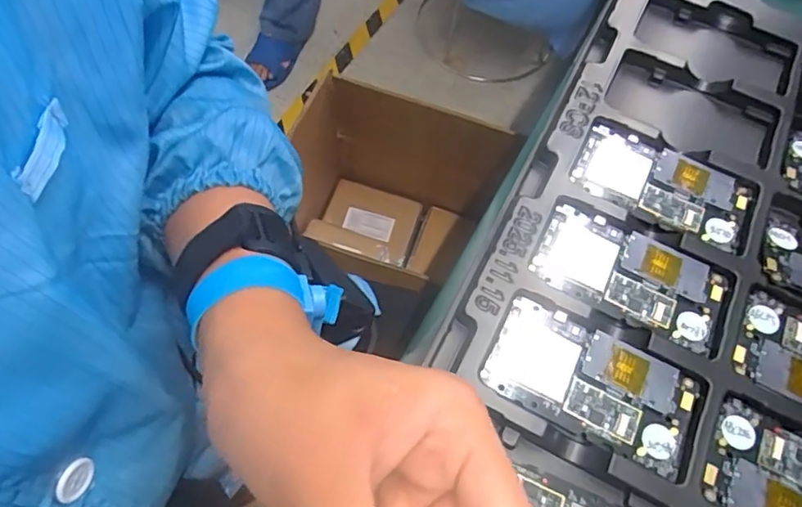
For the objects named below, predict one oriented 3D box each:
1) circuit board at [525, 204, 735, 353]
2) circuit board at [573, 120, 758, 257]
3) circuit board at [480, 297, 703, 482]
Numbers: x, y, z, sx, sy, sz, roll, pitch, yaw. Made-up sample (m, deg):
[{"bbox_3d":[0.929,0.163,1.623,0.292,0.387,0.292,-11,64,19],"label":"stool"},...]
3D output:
[{"bbox_3d":[0.160,0.014,0.385,0.128,0.006,0.067,25,65,9],"label":"circuit board"},{"bbox_3d":[0.197,-0.053,0.421,0.128,0.008,0.070,25,65,8],"label":"circuit board"},{"bbox_3d":[0.120,0.081,0.349,0.125,0.004,0.068,25,65,8],"label":"circuit board"}]

